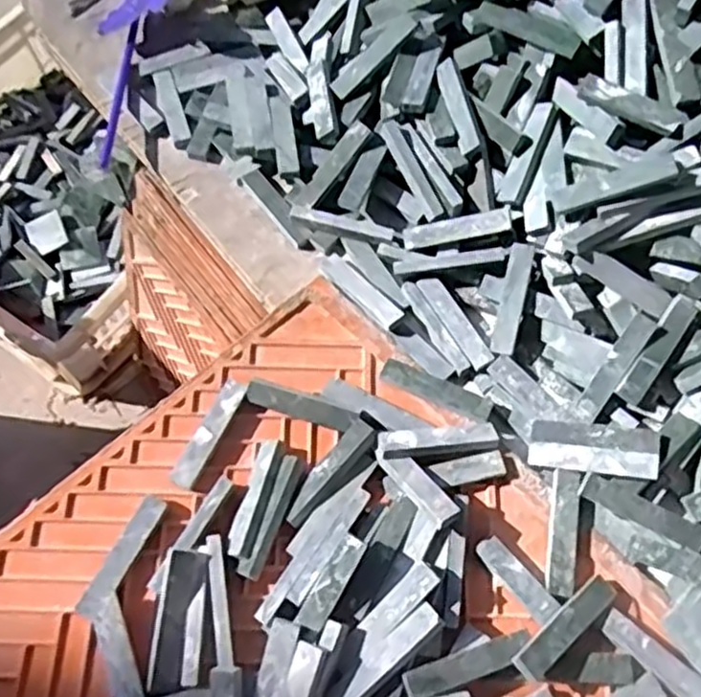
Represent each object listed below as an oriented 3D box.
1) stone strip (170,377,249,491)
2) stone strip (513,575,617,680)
[{"bbox_3d":[-0.074,0.044,0.389,0.011,0.007,0.064,25,67,11],"label":"stone strip"},{"bbox_3d":[0.102,0.130,0.345,0.064,0.008,0.014,-32,68,-28],"label":"stone strip"}]

